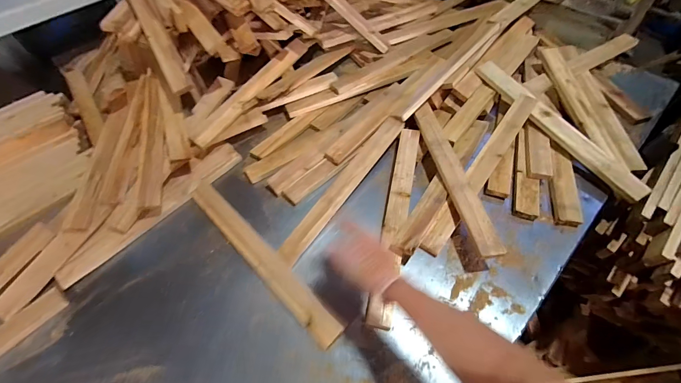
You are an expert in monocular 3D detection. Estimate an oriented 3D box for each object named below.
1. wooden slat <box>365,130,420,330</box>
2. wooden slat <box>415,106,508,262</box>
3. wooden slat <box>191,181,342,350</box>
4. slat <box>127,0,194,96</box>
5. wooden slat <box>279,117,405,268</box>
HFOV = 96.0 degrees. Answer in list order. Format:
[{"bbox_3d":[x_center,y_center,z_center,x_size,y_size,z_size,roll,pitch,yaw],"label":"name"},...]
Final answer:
[{"bbox_3d":[0.134,0.047,0.724,0.053,0.017,0.516,11,59,9],"label":"wooden slat"},{"bbox_3d":[0.268,-0.049,0.737,0.068,0.025,0.448,-4,53,-6],"label":"wooden slat"},{"bbox_3d":[-0.186,0.134,0.679,0.492,0.021,0.061,38,66,26],"label":"wooden slat"},{"bbox_3d":[-0.506,-0.454,0.805,0.058,0.034,0.487,-27,76,-12],"label":"slat"},{"bbox_3d":[0.016,-0.023,0.758,0.056,0.016,0.470,29,63,22],"label":"wooden slat"}]

